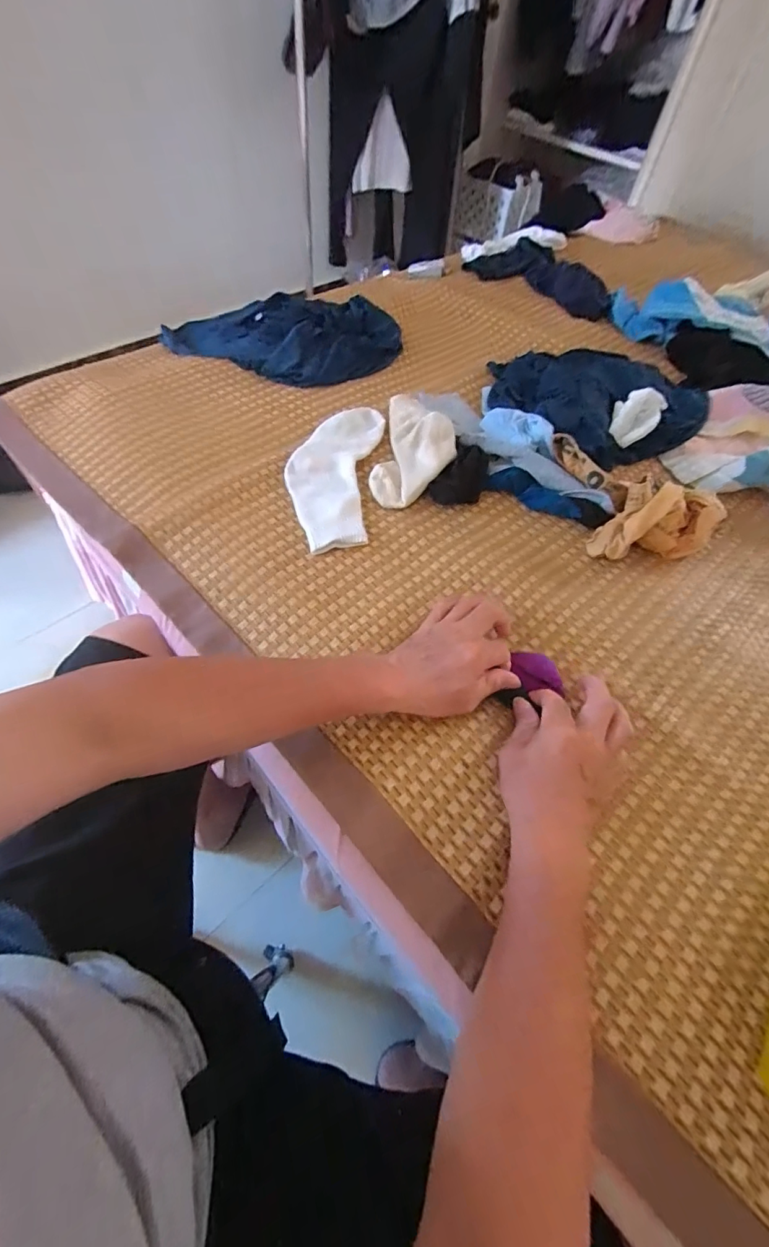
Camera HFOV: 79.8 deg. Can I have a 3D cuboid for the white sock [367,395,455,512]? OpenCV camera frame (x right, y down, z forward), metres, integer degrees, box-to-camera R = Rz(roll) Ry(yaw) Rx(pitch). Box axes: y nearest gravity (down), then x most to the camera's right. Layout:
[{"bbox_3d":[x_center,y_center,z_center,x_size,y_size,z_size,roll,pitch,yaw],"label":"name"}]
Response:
[{"bbox_3d":[0.045,-0.249,0.646,0.103,0.057,0.209,10,59,3],"label":"white sock"}]

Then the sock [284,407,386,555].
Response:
[{"bbox_3d":[-0.072,-0.204,0.626,0.114,0.018,0.260,6,58,1],"label":"sock"}]

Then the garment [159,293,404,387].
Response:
[{"bbox_3d":[-0.184,-0.479,0.769,0.419,0.054,0.191,2,58,-1],"label":"garment"}]

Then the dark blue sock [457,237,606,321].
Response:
[{"bbox_3d":[0.340,-0.748,0.990,0.145,0.032,0.322,-34,66,-21],"label":"dark blue sock"}]

